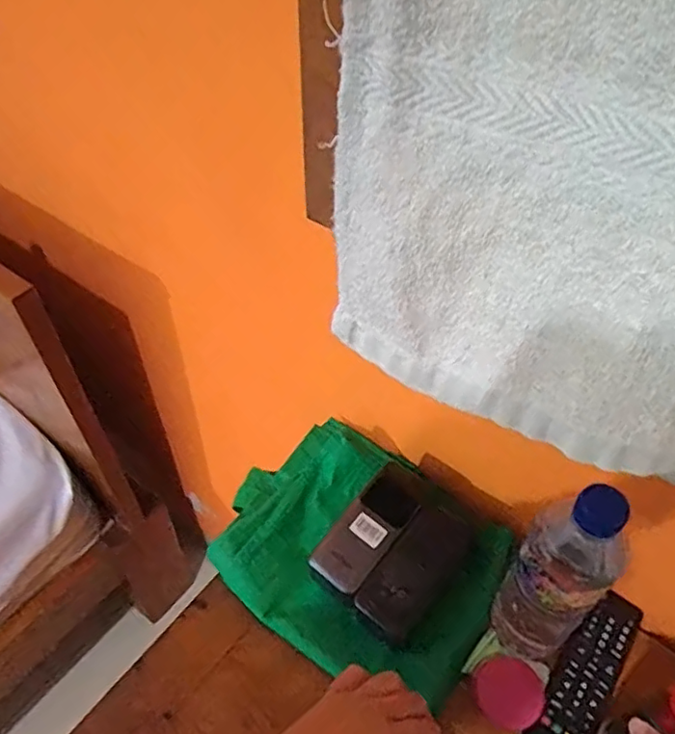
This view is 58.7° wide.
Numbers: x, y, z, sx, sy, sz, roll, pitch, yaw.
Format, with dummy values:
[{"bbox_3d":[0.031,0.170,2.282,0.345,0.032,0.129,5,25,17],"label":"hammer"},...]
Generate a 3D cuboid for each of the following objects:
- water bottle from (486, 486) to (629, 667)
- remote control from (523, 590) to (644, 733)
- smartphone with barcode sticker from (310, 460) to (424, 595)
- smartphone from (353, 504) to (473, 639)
[{"bbox_3d":[0.167,0.164,0.456,0.066,0.206,0.053,30,54,24],"label":"water bottle"},{"bbox_3d":[0.212,0.260,0.510,0.048,0.016,0.170,31,54,24],"label":"remote control"},{"bbox_3d":[0.030,0.148,0.559,0.053,0.009,0.124,34,66,25],"label":"smartphone with barcode sticker"},{"bbox_3d":[0.069,0.180,0.538,0.051,0.007,0.116,38,72,13],"label":"smartphone"}]

